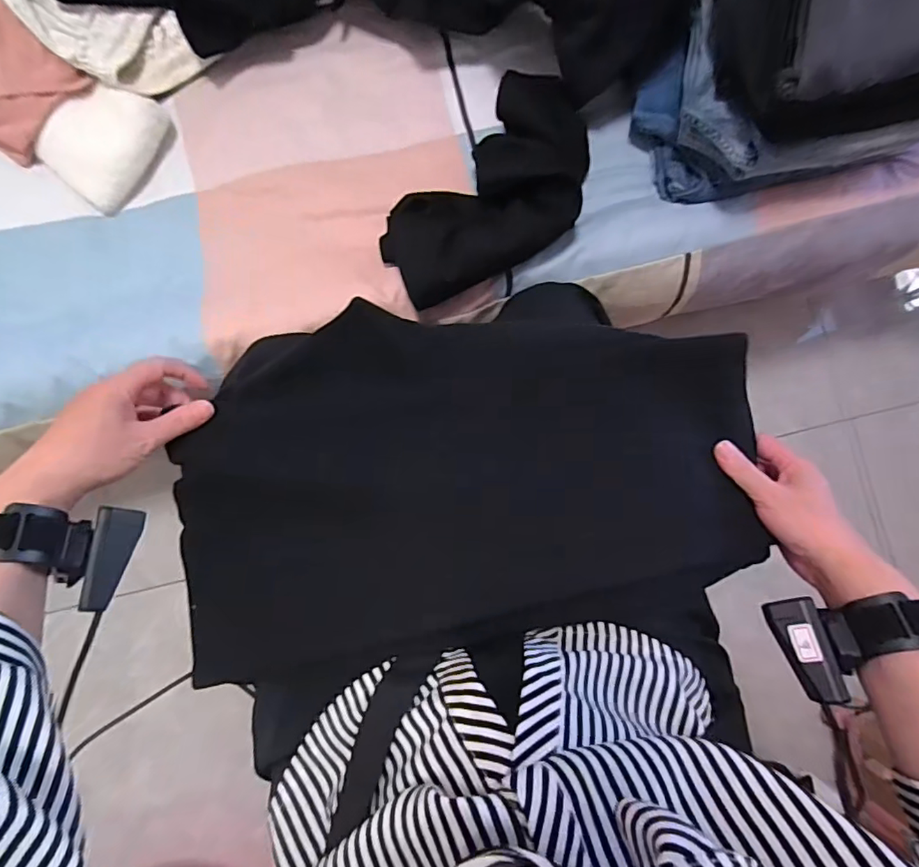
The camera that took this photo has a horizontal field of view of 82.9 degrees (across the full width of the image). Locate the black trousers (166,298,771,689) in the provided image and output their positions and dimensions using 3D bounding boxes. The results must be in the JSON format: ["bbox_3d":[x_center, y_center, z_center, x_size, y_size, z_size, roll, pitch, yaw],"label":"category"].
[{"bbox_3d":[0.008,0.023,0.429,0.458,0.058,0.264,-12,85,-5],"label":"black trousers"}]

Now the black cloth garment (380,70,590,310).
[{"bbox_3d":[0.039,-0.249,0.560,0.156,0.064,0.279,42,83,1],"label":"black cloth garment"}]

